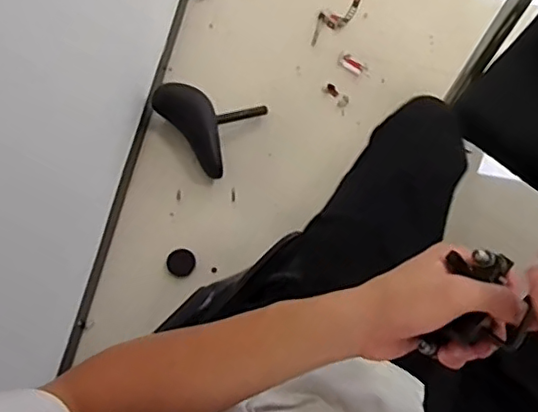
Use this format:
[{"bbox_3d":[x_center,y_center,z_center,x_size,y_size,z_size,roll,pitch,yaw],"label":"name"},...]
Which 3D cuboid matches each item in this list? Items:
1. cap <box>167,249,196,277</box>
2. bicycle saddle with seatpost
[{"bbox_3d":[-0.176,0.114,1.184,0.057,0.011,0.056,1,66,-2],"label":"cap"},{"bbox_3d":[-0.134,-0.192,1.244,0.176,0.147,0.198,27,68,10],"label":"bicycle saddle with seatpost"}]

